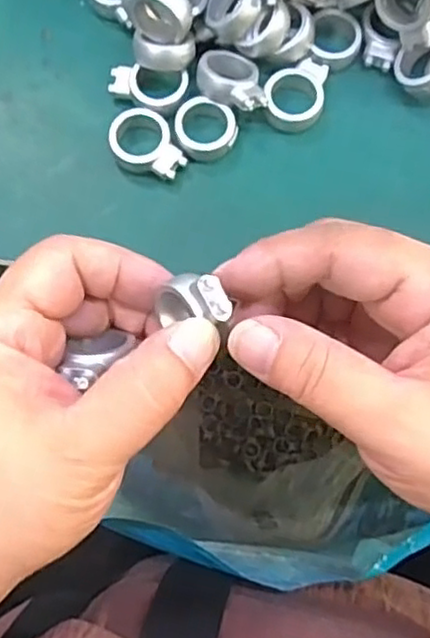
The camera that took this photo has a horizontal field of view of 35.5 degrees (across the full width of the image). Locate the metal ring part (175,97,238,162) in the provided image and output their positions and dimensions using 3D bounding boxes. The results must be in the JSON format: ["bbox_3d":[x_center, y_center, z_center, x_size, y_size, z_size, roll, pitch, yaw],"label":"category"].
[{"bbox_3d":[-0.004,-0.080,0.287,0.026,0.009,0.024,0,77,1],"label":"metal ring part"}]

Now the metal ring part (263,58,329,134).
[{"bbox_3d":[0.035,-0.098,0.291,0.025,0.012,0.031,10,77,3],"label":"metal ring part"}]

